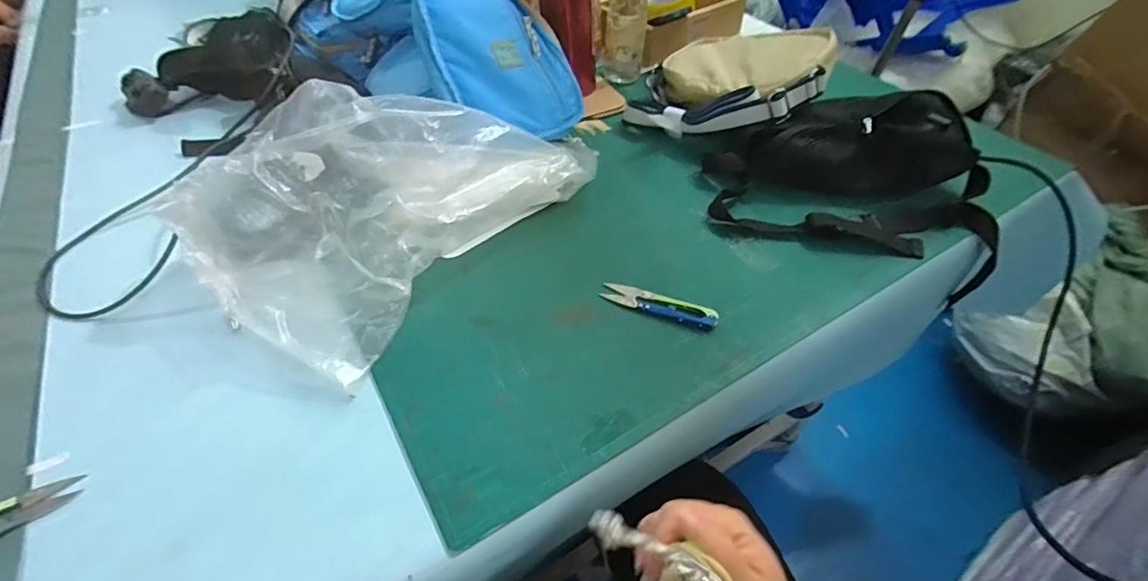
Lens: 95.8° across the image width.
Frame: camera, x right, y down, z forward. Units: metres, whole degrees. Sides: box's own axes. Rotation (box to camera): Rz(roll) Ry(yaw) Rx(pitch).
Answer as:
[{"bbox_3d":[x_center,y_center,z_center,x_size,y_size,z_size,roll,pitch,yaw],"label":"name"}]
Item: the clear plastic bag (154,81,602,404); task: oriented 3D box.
[{"bbox_3d":[-0.170,-0.126,0.557,0.236,0.127,0.436,30,54,25],"label":"clear plastic bag"}]

